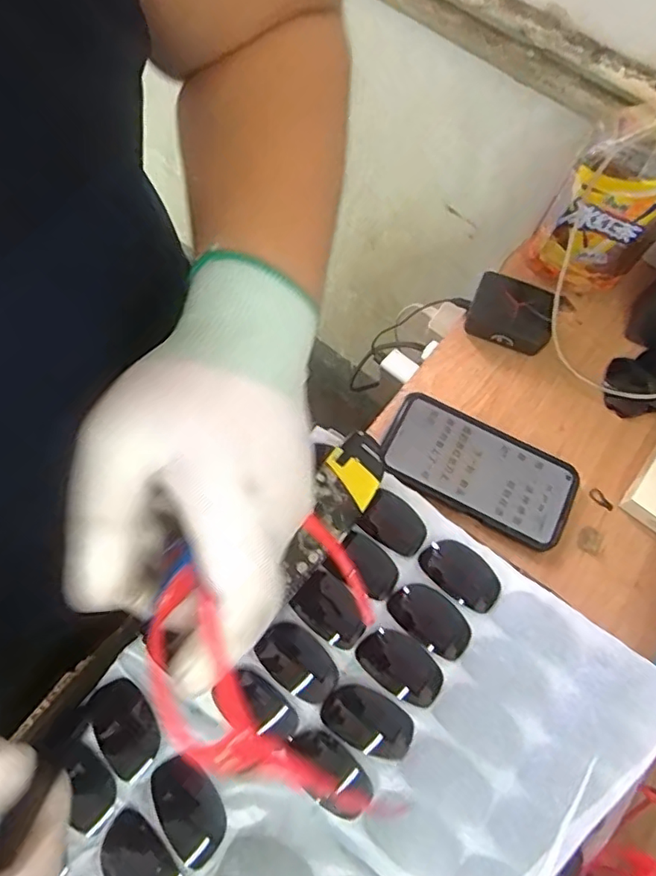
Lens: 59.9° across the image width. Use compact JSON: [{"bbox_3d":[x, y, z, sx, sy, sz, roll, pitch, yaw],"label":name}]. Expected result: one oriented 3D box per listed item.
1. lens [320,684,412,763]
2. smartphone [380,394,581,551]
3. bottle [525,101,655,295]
[{"bbox_3d":[0.025,0.171,0.344,0.053,0.007,0.032,28,70,8],"label":"lens"},{"bbox_3d":[0.128,0.028,0.484,0.162,0.010,0.082,28,70,8],"label":"smartphone"},{"bbox_3d":[0.251,-0.213,0.473,0.088,0.193,0.096,36,72,11],"label":"bottle"}]

